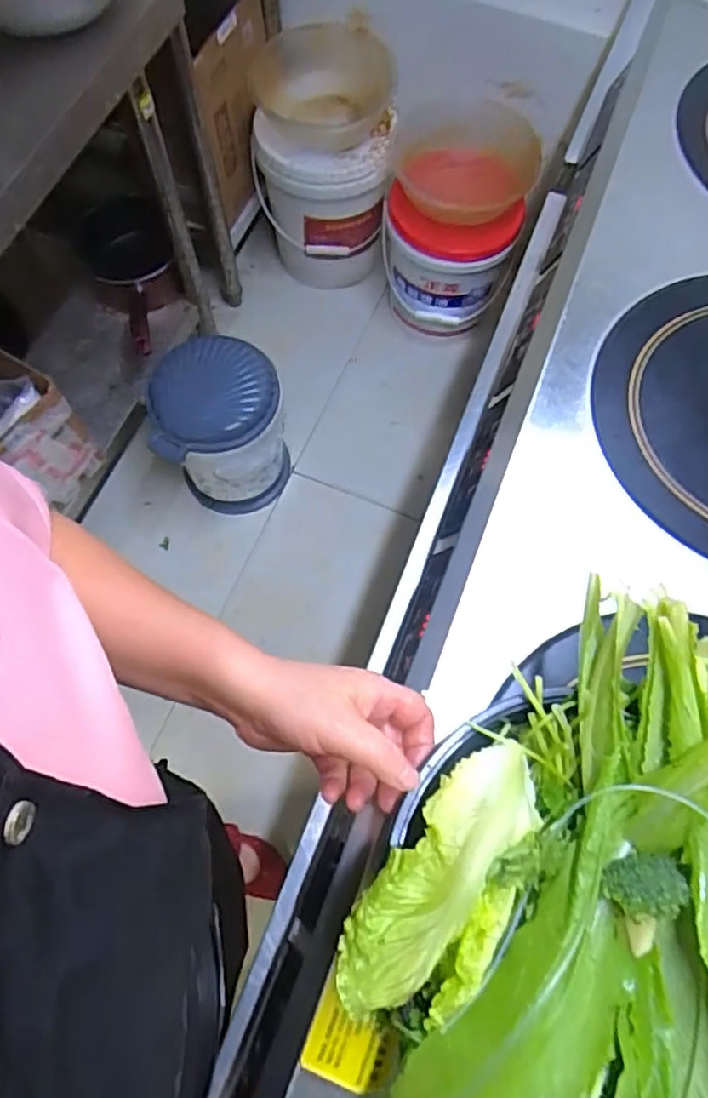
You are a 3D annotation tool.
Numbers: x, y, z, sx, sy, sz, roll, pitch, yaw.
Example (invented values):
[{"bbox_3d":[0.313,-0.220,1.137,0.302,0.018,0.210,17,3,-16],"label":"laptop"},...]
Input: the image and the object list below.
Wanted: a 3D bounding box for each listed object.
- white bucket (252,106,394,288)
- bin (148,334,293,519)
[{"bbox_3d":[-0.063,-0.895,1.548,0.292,0.435,0.299,0,70,-1],"label":"white bucket"},{"bbox_3d":[-0.272,-0.234,1.430,0.252,0.375,0.246,-5,70,-2],"label":"bin"}]

